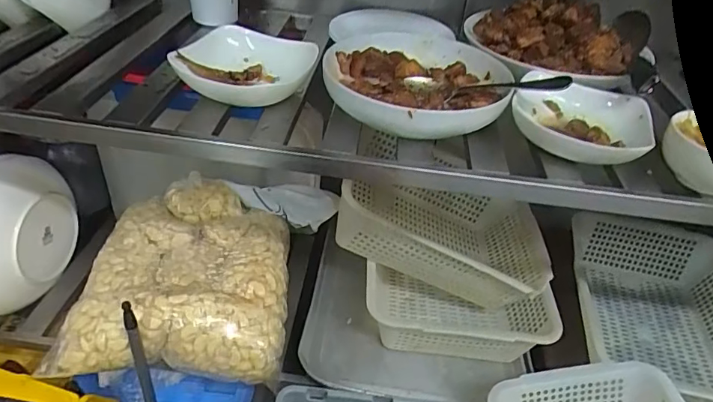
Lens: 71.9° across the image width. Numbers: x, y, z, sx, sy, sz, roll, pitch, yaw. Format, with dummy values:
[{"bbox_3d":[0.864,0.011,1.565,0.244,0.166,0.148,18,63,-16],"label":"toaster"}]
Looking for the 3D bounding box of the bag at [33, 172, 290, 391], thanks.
[{"bbox_3d":[-0.284,0.119,0.820,0.333,0.119,0.311,2,38,-4],"label":"bag"}]

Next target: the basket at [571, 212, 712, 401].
[{"bbox_3d":[0.548,0.206,0.874,0.291,0.122,0.372,12,38,8],"label":"basket"}]

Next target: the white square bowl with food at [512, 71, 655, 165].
[{"bbox_3d":[0.257,-0.094,0.567,0.147,0.052,0.117,22,41,20],"label":"white square bowl with food"}]

